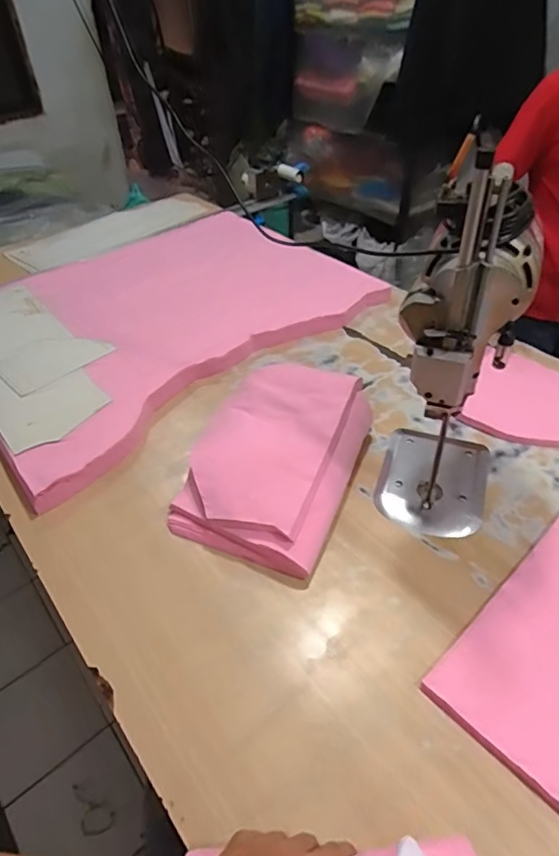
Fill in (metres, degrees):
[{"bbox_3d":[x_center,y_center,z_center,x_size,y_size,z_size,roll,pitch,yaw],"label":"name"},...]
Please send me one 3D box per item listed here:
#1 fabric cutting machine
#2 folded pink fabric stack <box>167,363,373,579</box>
[{"bbox_3d":[0.293,-0.098,0.803,0.193,0.551,0.241,17,46,21],"label":"fabric cutting machine"},{"bbox_3d":[-0.013,0.041,0.957,0.294,0.127,0.384,15,46,19],"label":"folded pink fabric stack"}]

